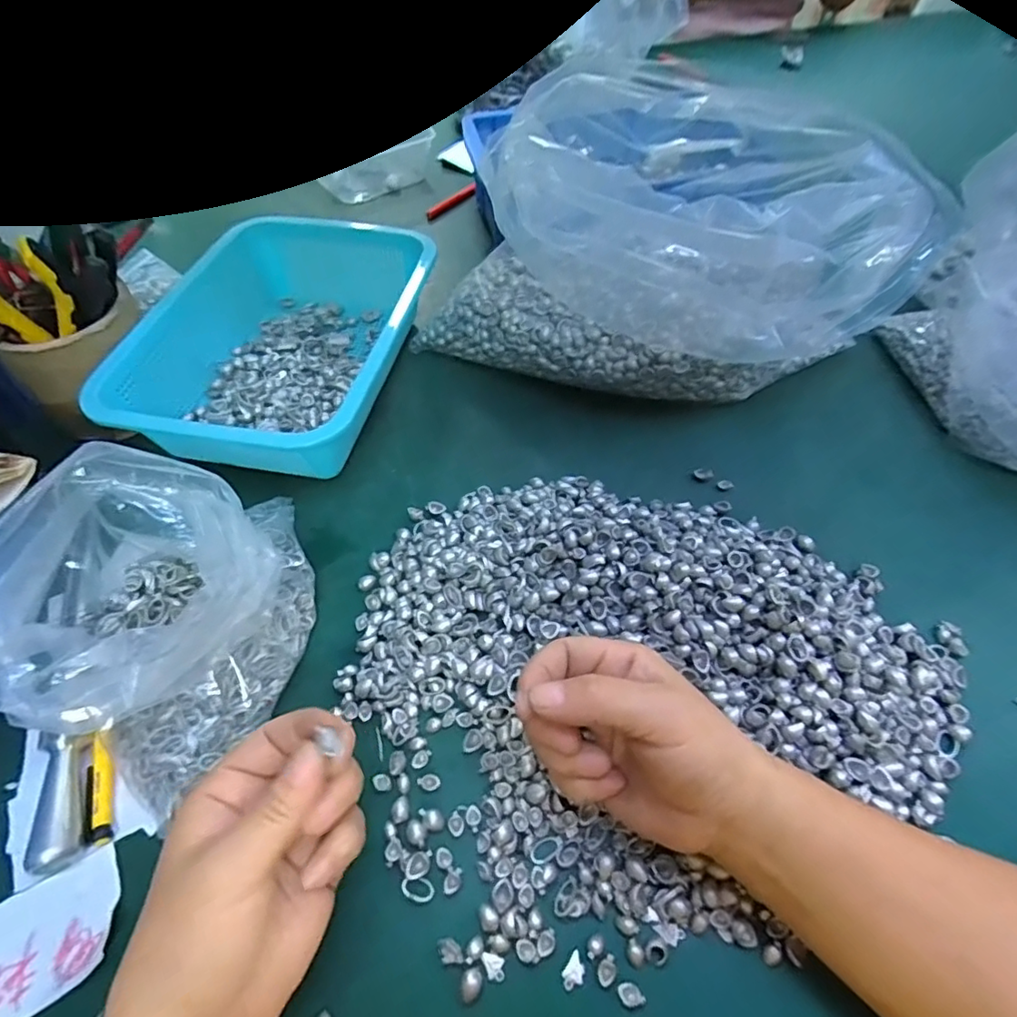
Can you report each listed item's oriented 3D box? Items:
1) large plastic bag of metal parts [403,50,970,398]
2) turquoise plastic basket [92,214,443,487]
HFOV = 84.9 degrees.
[{"bbox_3d":[0.122,-0.207,0.442,0.328,0.179,0.225,25,59,19],"label":"large plastic bag of metal parts"},{"bbox_3d":[-0.177,-0.137,0.460,0.187,0.075,0.256,7,55,8],"label":"turquoise plastic basket"}]

